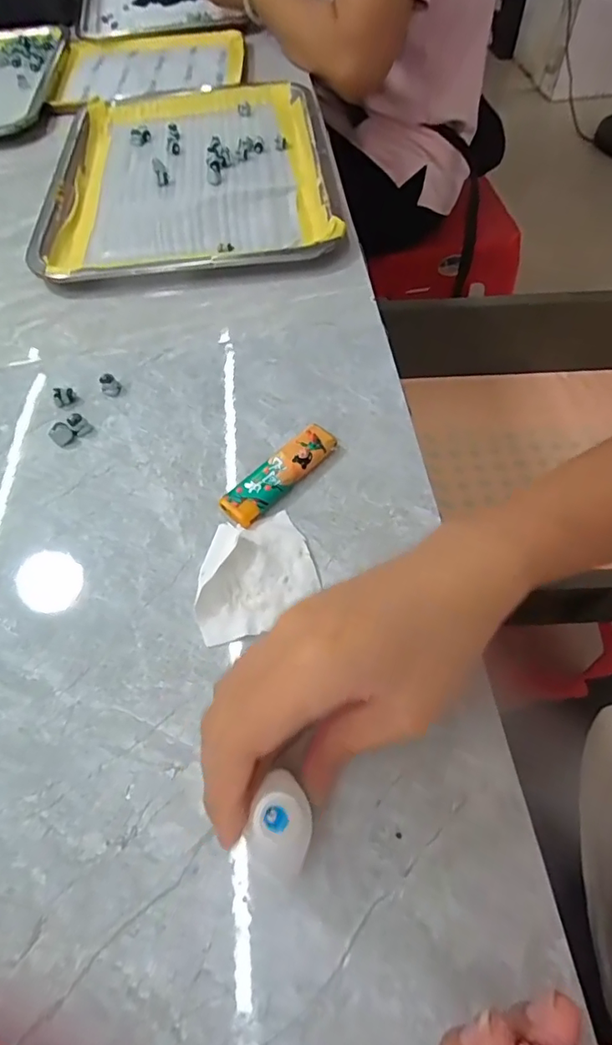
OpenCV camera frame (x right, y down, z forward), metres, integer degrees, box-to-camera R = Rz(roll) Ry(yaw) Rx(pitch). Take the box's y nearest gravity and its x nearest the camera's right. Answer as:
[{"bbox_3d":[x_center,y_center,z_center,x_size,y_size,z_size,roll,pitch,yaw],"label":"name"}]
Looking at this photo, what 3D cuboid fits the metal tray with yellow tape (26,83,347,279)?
[{"bbox_3d":[-0.117,-0.345,0.481,0.264,0.018,0.343,-6,59,-2],"label":"metal tray with yellow tape"}]

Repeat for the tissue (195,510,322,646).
[{"bbox_3d":[-0.028,0.025,0.256,0.063,0.013,0.059,-17,60,-7],"label":"tissue"}]

